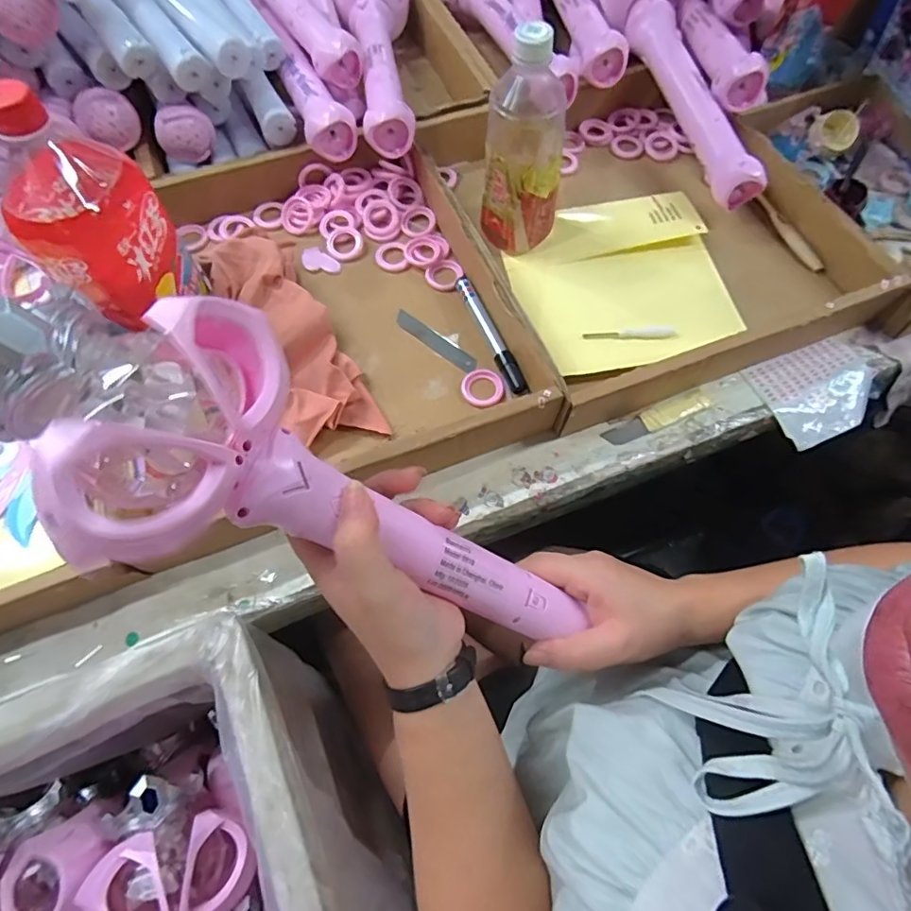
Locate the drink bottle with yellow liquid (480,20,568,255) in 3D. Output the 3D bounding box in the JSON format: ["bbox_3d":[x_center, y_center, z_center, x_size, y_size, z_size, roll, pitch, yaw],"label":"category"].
[{"bbox_3d":[0.062,-0.268,0.471,0.069,0.180,0.060,5,66,2],"label":"drink bottle with yellow liquid"}]

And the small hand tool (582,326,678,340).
[{"bbox_3d":[0.164,-0.115,0.498,0.087,0.006,0.013,2,69,1],"label":"small hand tool"}]

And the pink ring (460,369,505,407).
[{"bbox_3d":[0.024,-0.060,0.473,0.037,0.008,0.037,0,66,0],"label":"pink ring"}]

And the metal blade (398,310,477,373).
[{"bbox_3d":[-0.019,-0.109,0.502,0.096,0.005,0.018,37,73,16],"label":"metal blade"}]

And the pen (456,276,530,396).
[{"bbox_3d":[0.031,-0.113,0.491,0.016,0.019,0.138,-22,68,-10],"label":"pen"}]

